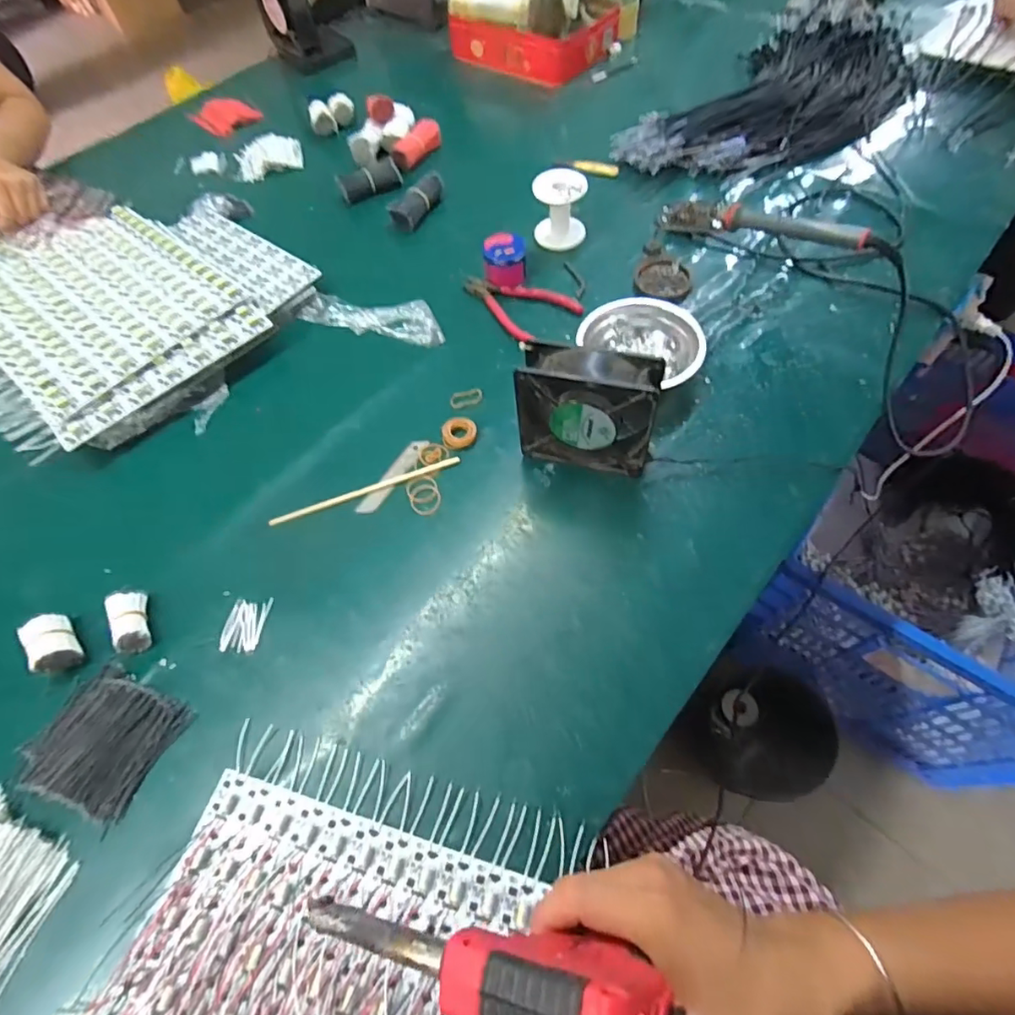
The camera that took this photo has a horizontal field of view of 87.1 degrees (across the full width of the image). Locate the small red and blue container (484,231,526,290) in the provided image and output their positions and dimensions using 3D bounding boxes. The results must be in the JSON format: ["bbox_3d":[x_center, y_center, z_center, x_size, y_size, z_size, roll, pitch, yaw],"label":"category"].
[{"bbox_3d":[-0.003,-0.301,0.652,0.051,0.043,0.053,5,62,8],"label":"small red and blue container"}]

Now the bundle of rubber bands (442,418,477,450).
[{"bbox_3d":[-0.050,-0.078,0.553,0.036,0.010,0.035,-2,63,-2],"label":"bundle of rubber bands"}]

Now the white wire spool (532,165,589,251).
[{"bbox_3d":[0.067,-0.381,0.680,0.067,0.070,0.055,0,61,5],"label":"white wire spool"}]

